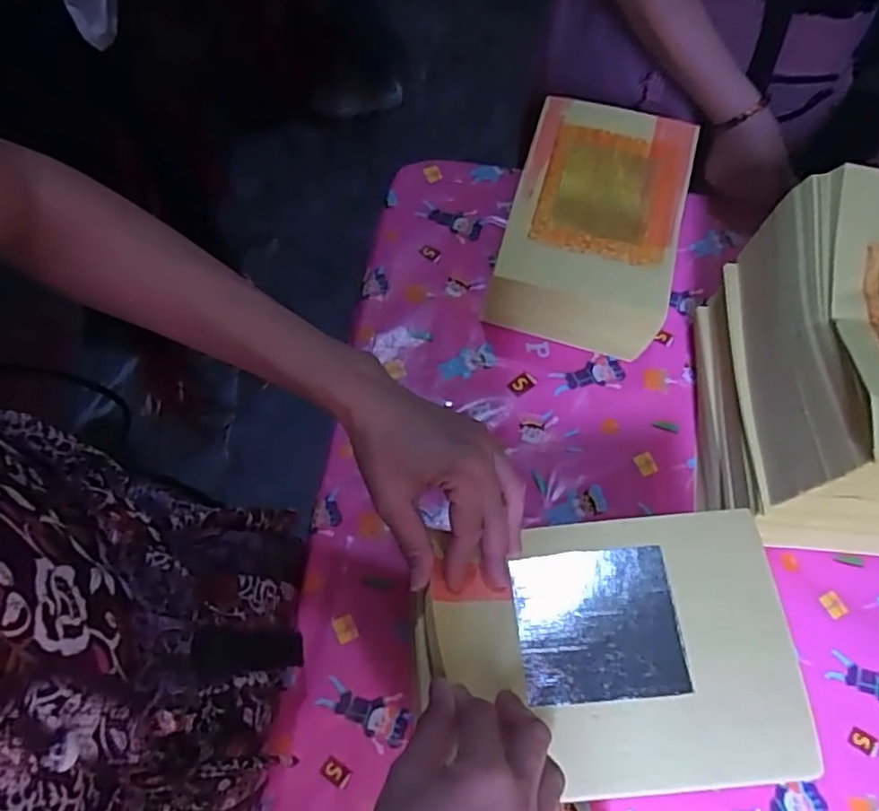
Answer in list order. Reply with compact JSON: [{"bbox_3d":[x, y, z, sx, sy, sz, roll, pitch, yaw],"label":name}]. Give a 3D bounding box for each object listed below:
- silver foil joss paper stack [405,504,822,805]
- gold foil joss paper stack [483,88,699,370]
[{"bbox_3d":[0.101,0.149,0.414,0.220,0.021,0.157,-4,66,-2],"label":"silver foil joss paper stack"},{"bbox_3d":[0.153,-0.175,0.681,0.156,0.115,0.214,16,66,7],"label":"gold foil joss paper stack"}]

